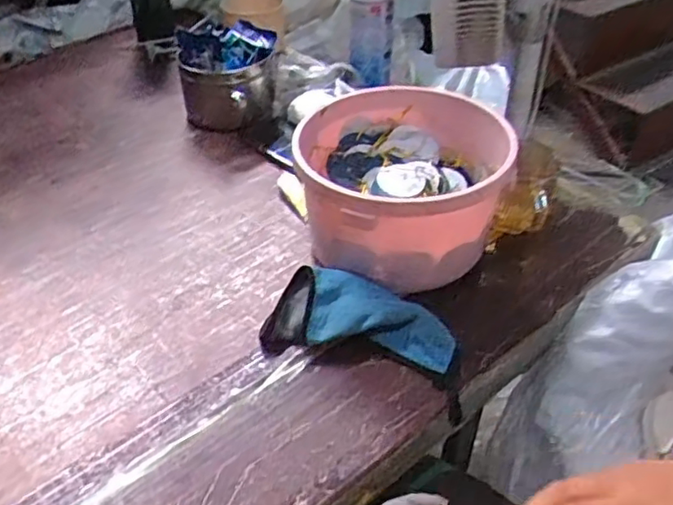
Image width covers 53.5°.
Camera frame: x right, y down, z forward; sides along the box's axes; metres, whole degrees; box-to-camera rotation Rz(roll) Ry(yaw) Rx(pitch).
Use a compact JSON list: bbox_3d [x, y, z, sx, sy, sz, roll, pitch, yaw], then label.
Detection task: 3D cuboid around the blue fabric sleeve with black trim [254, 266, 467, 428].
[{"bbox_3d":[0.031,0.078,0.647,0.205,0.034,0.107,22,46,28],"label":"blue fabric sleeve with black trim"}]

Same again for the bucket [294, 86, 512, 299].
[{"bbox_3d":[0.073,-0.068,0.739,0.209,0.138,0.221,-9,40,-6],"label":"bucket"}]

